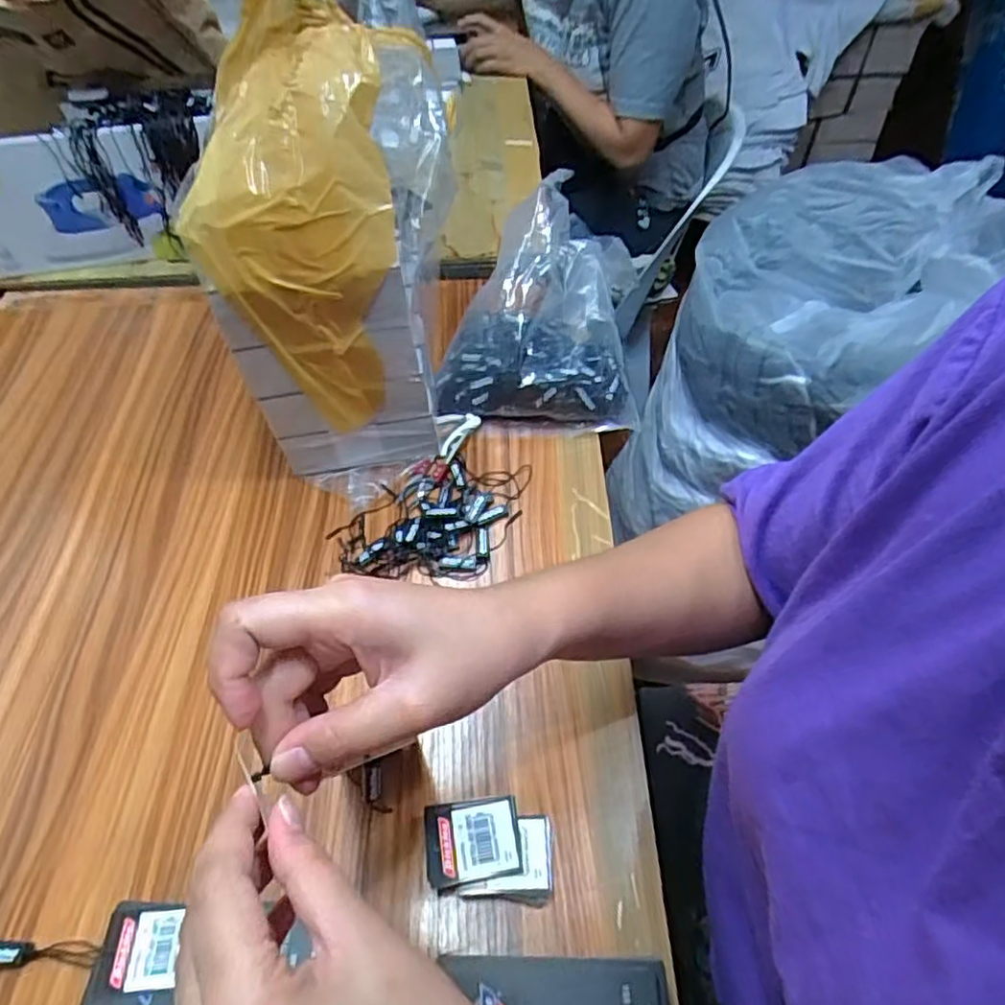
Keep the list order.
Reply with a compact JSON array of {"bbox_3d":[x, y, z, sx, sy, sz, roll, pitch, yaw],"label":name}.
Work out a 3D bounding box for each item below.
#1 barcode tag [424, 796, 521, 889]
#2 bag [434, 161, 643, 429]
[{"bbox_3d":[-0.017,0.185,0.364,0.051,0.005,0.040,-8,57,1],"label":"barcode tag"},{"bbox_3d":[0.030,-0.170,0.571,0.172,0.131,0.177,1,53,2],"label":"bag"}]

